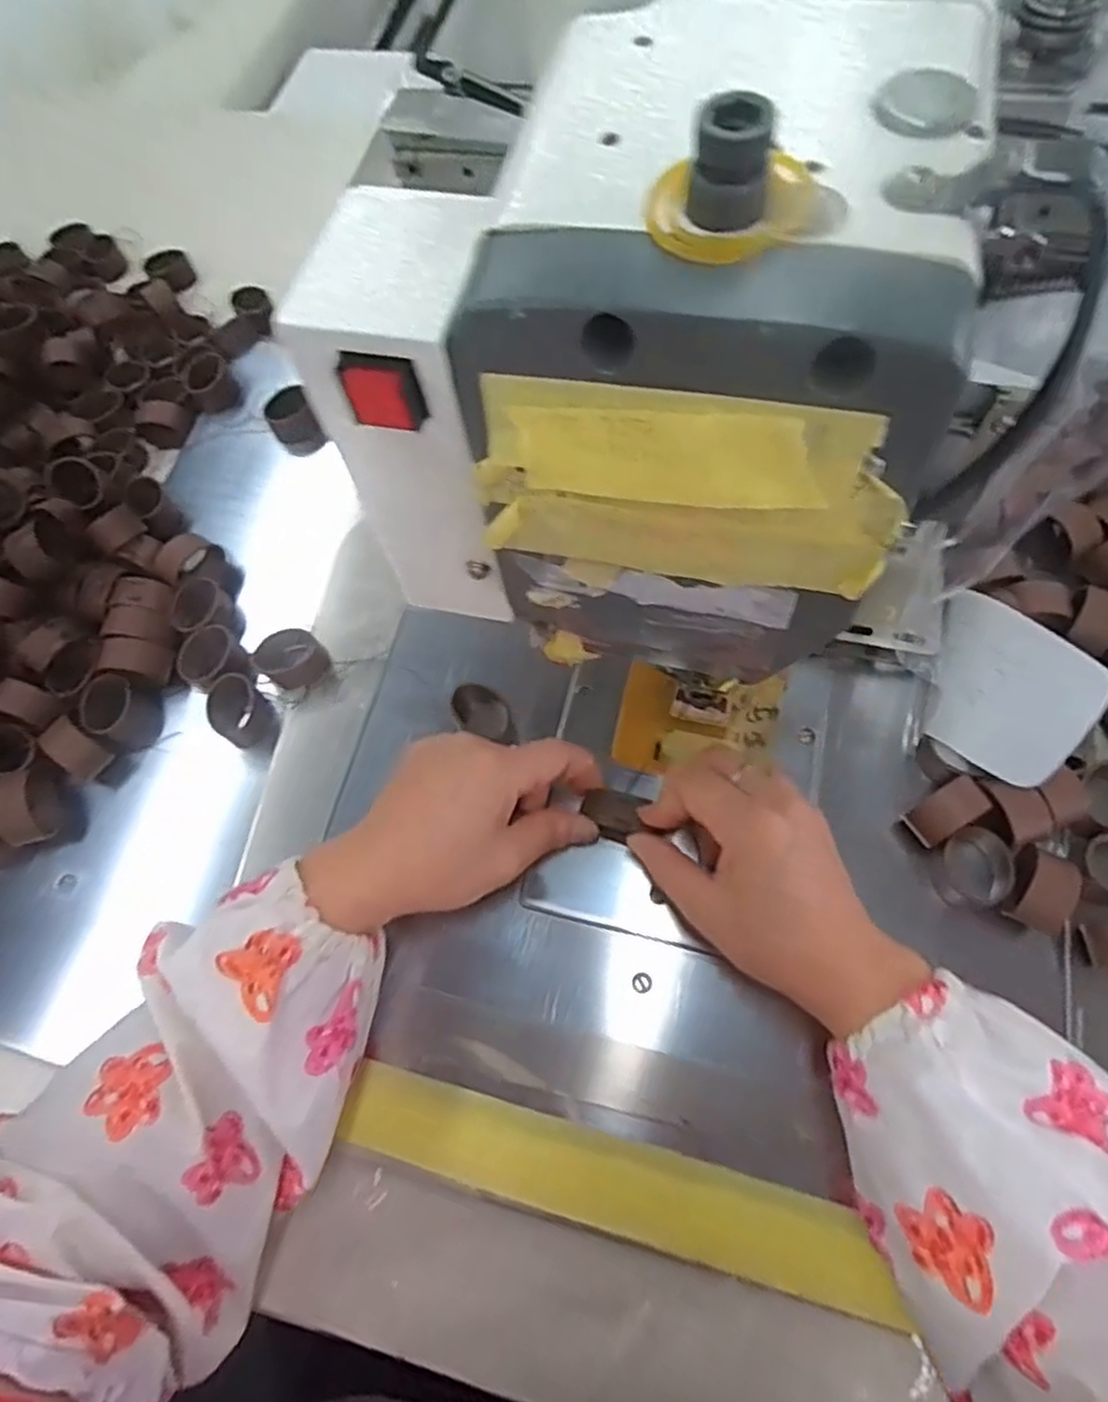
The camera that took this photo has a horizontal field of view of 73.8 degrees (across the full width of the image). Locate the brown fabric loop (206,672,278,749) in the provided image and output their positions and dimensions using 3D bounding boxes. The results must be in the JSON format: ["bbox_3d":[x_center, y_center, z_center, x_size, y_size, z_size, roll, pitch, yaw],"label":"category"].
[{"bbox_3d":[-0.170,0.007,0.400,0.029,0.028,0.030,-2,66,5],"label":"brown fabric loop"}]

